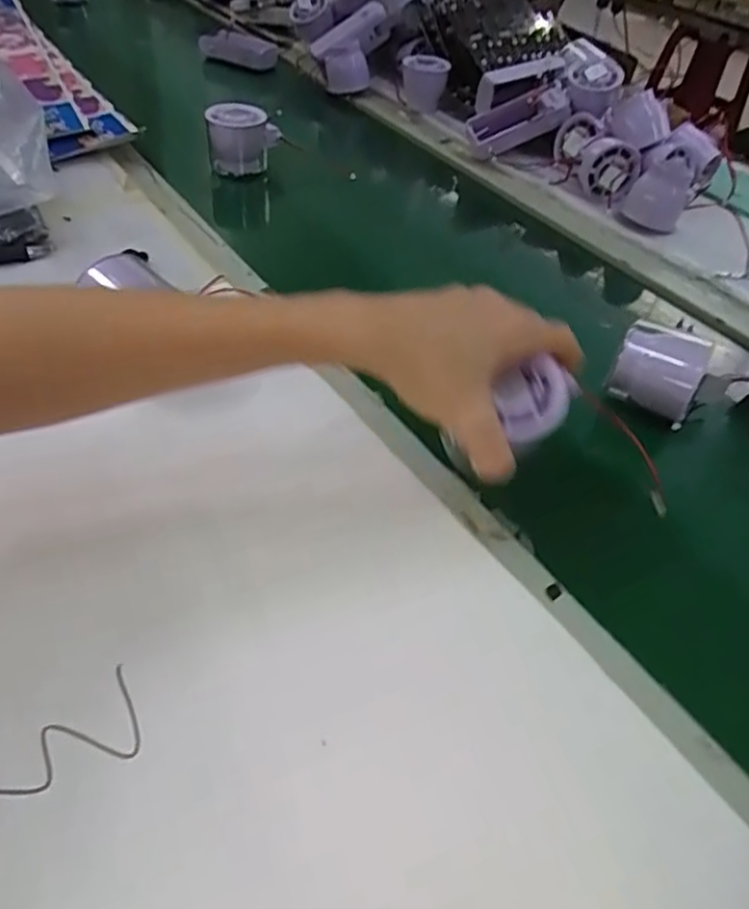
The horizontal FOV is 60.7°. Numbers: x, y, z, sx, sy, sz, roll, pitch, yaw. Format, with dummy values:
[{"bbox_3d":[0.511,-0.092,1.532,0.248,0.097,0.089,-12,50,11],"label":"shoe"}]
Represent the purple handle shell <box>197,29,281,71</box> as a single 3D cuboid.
[{"bbox_3d":[-0.199,-0.594,0.934,0.110,0.034,0.051,21,47,13],"label":"purple handle shell"}]

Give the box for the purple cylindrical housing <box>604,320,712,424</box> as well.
[{"bbox_3d":[0.196,-0.055,0.433,0.064,0.047,0.048,24,48,15],"label":"purple cylindrical housing"}]

